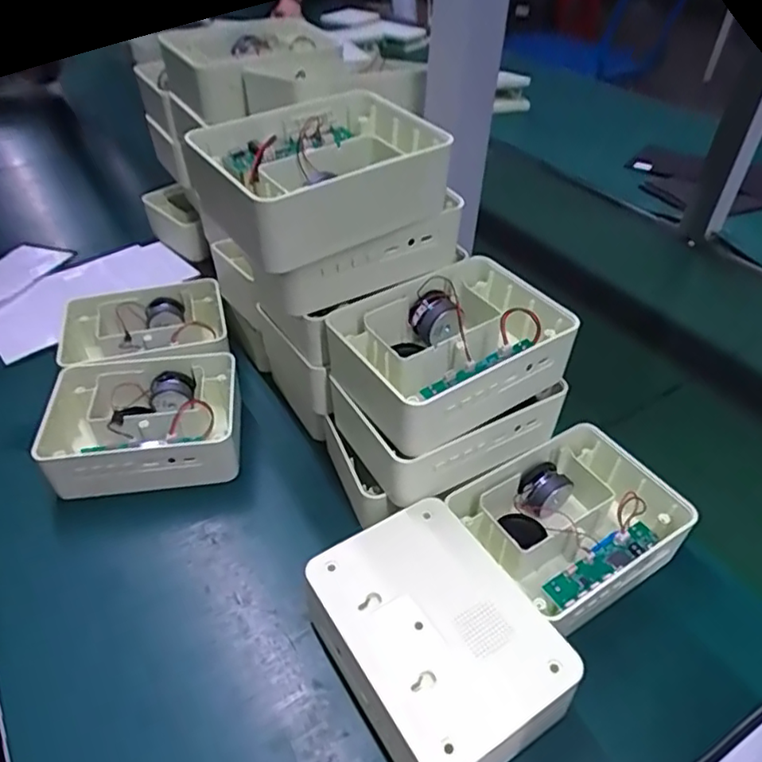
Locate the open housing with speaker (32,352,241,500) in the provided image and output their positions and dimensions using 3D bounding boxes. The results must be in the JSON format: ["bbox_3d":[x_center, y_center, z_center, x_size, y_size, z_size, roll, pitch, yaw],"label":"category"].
[{"bbox_3d":[-0.193,0.036,0.495,0.152,0.056,0.104,-7,42,-9],"label":"open housing with speaker"}]

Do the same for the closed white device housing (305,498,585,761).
[{"bbox_3d":[0.029,0.154,0.357,0.104,0.060,0.139,-24,47,-25],"label":"closed white device housing"}]

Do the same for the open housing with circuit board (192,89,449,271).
[{"bbox_3d":[-0.038,-0.137,0.401,0.141,0.054,0.125,-23,47,-24],"label":"open housing with circuit board"}]

